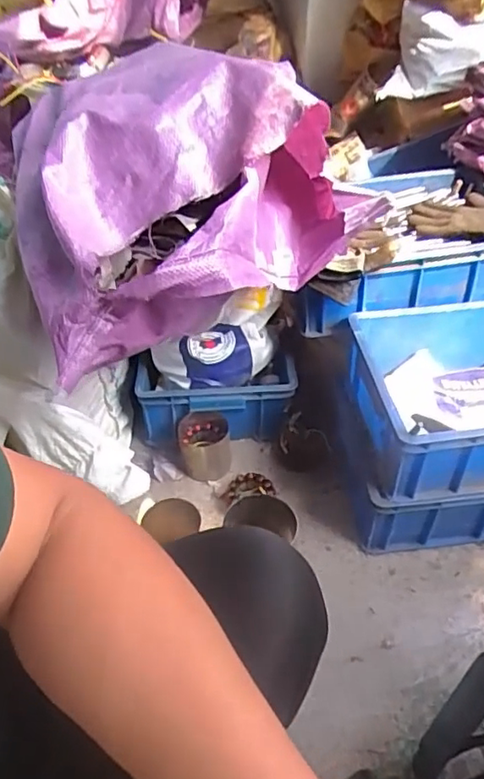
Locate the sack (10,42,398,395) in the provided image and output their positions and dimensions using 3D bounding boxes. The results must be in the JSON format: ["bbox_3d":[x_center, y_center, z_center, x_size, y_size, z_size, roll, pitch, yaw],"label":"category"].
[{"bbox_3d":[-0.082,-0.223,0.713,0.341,0.237,0.468,28,51,27],"label":"sack"}]

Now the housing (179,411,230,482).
[{"bbox_3d":[-0.070,0.109,1.082,0.093,0.095,0.093,-1,44,1],"label":"housing"}]

